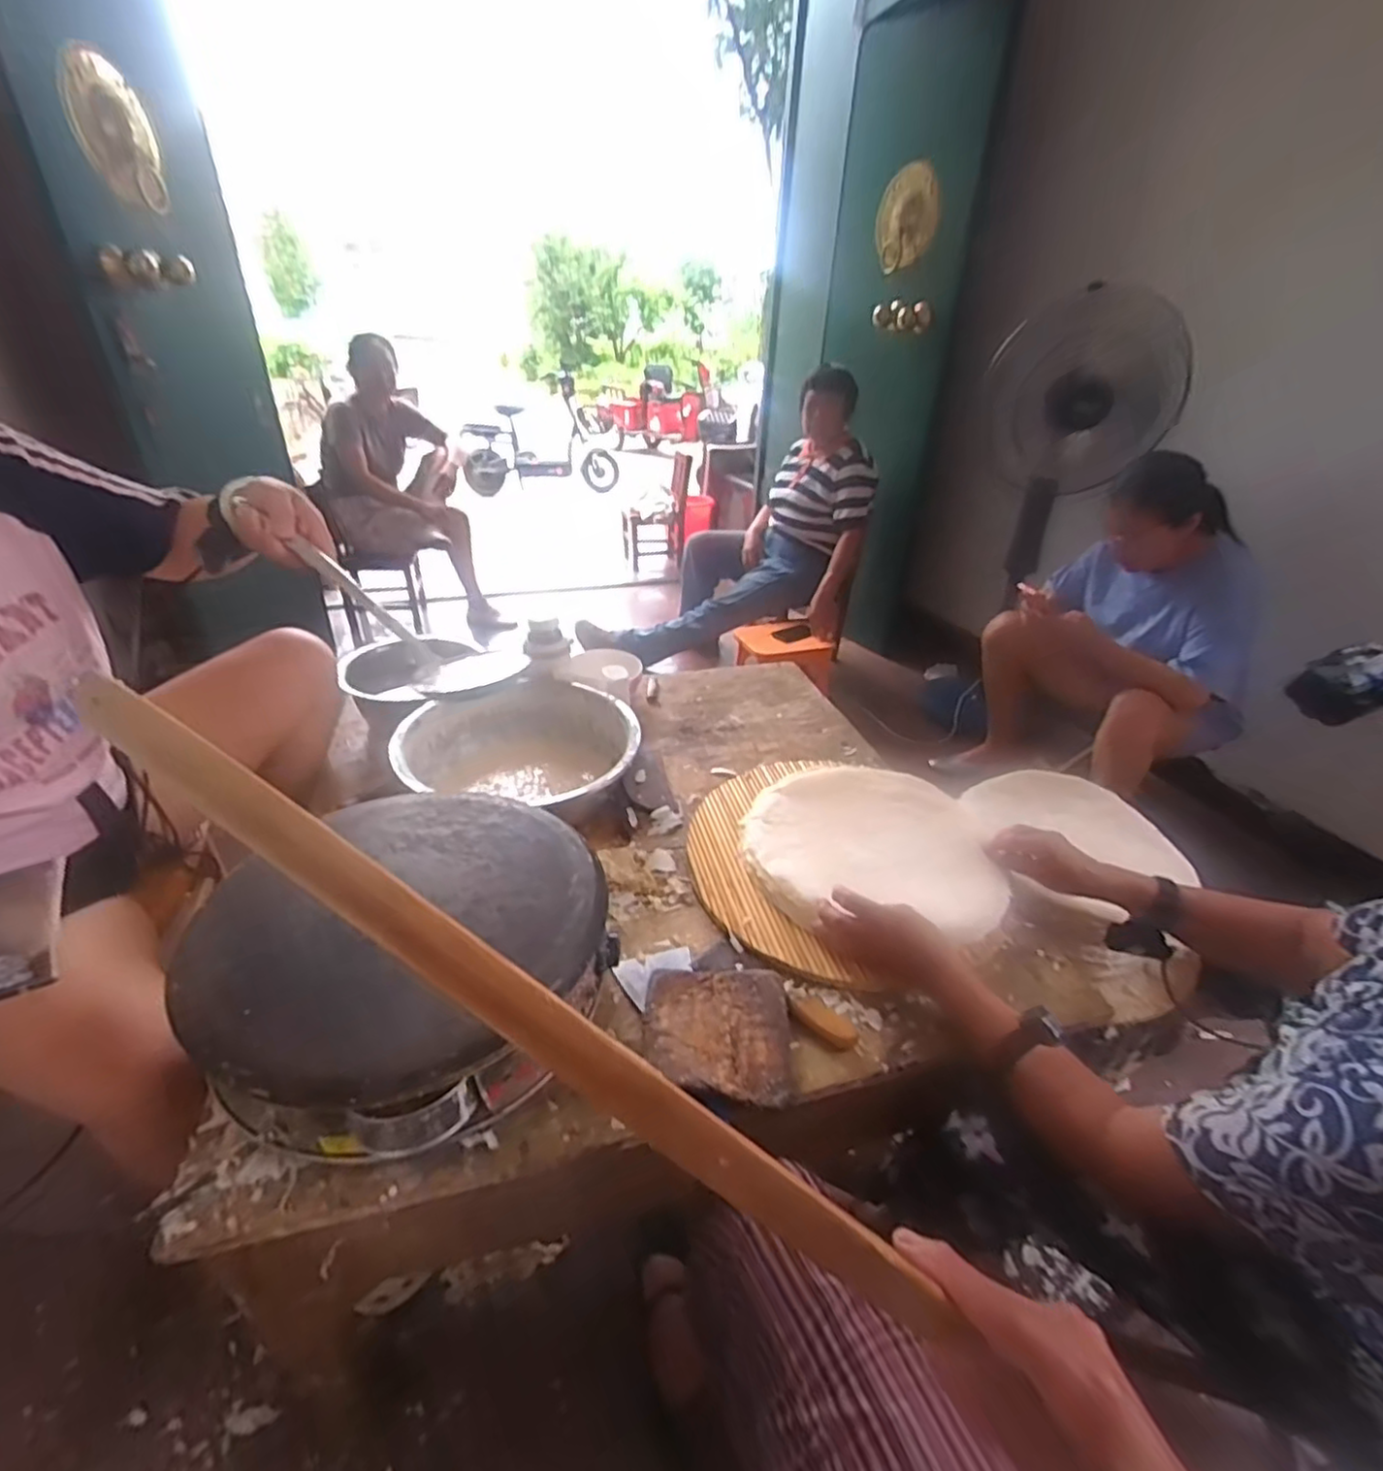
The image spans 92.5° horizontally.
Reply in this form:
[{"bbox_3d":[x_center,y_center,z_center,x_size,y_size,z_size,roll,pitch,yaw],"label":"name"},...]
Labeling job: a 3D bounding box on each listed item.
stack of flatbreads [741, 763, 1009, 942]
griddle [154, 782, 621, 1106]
[{"bbox_3d":[0.242,0.145,0.946,0.335,0.058,0.329,4,32,2],"label":"stack of flatbreads"},{"bbox_3d":[-0.283,0.162,0.663,0.365,0.072,0.358,2,32,-1],"label":"griddle"}]

